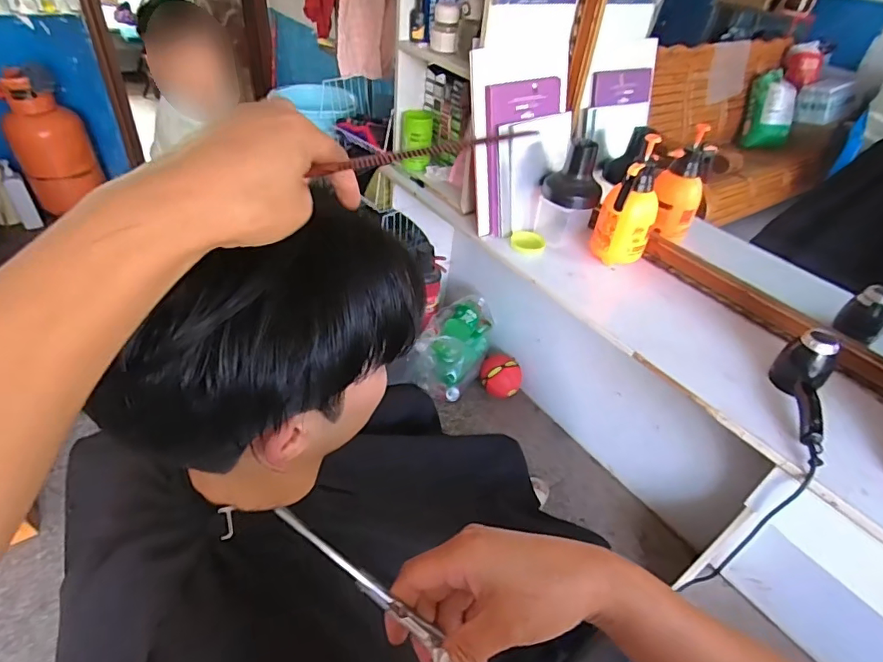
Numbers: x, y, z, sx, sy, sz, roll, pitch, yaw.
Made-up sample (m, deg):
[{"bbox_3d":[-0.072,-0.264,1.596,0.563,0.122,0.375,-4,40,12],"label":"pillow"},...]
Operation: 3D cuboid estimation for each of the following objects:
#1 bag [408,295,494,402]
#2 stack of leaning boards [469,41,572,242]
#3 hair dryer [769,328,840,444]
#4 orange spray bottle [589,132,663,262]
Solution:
[{"bbox_3d":[0.054,0.045,1.905,0.233,0.264,0.339,21,41,16],"label":"bag"},{"bbox_3d":[0.227,-0.496,1.313,0.303,0.450,0.056,-20,29,-25],"label":"stack of leaning boards"},{"bbox_3d":[0.664,0.101,0.914,0.077,0.132,0.203,23,42,18],"label":"hair dryer"},{"bbox_3d":[0.456,-0.294,1.216,0.133,0.298,0.120,23,42,18],"label":"orange spray bottle"}]

